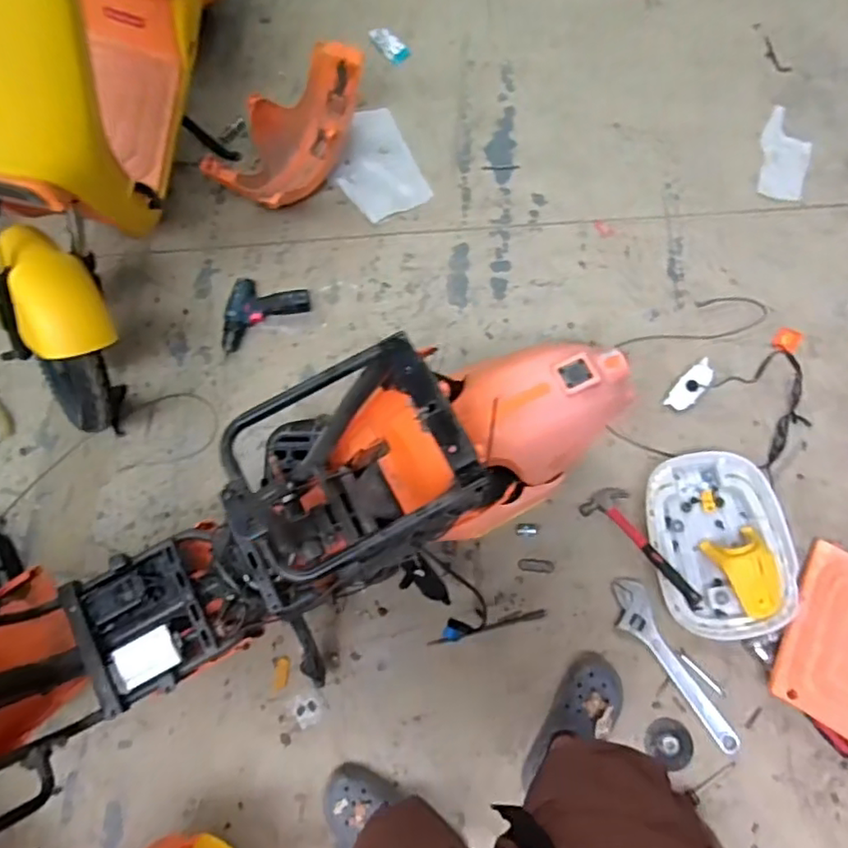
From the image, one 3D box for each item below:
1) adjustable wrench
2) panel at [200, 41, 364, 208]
[{"bbox_3d":[0.464,0.458,1.183,0.080,0.017,0.353,-28,74,-7],"label":"adjustable wrench"},{"bbox_3d":[-0.321,-0.685,1.496,0.205,0.170,0.449,24,75,9],"label":"panel"}]

